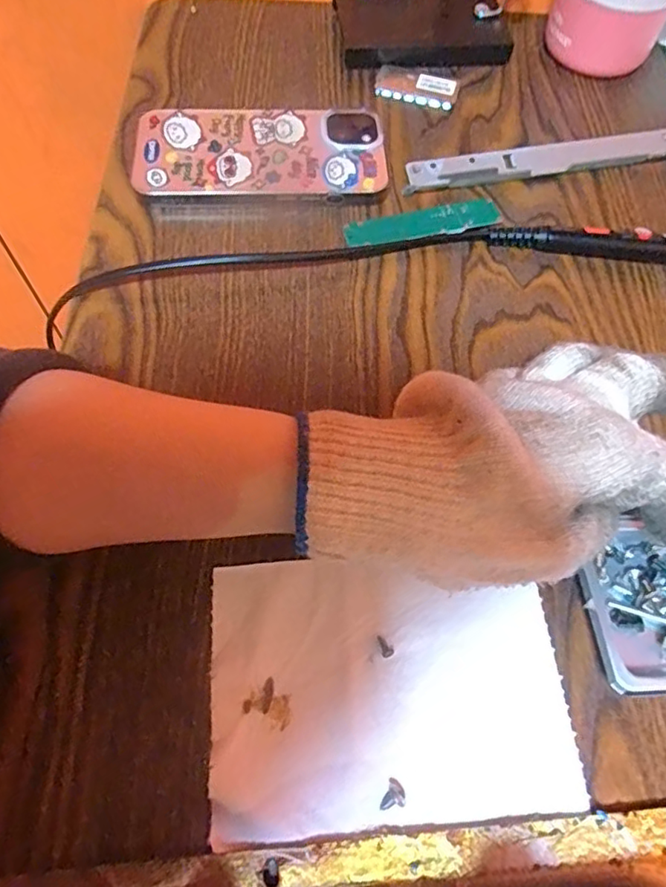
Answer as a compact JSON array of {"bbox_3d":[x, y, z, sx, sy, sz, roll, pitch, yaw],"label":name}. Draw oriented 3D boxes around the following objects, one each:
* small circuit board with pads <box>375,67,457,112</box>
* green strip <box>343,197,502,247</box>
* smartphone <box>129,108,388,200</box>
[{"bbox_3d":[0.054,-0.233,0.376,0.053,0.005,0.026,6,66,0],"label":"small circuit board with pads"},{"bbox_3d":[0.049,-0.122,0.318,0.084,0.004,0.018,-12,76,-4],"label":"green strip"},{"bbox_3d":[-0.042,-0.166,0.332,0.141,0.013,0.067,-5,66,-5],"label":"smartphone"}]

